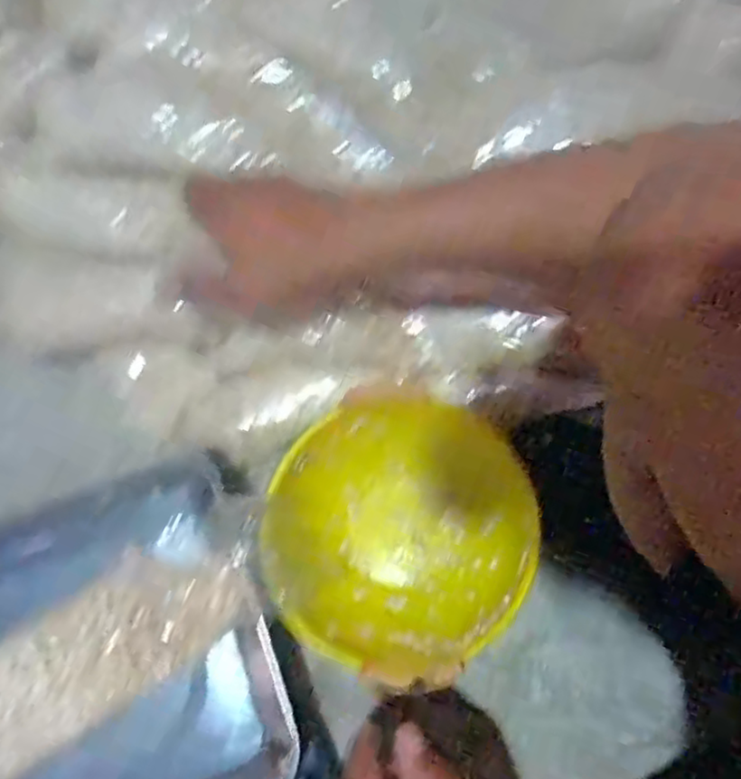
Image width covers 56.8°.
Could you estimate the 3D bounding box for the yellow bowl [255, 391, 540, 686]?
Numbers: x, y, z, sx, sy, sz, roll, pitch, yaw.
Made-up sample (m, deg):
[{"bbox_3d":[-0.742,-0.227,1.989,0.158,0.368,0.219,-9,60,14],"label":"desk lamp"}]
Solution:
[{"bbox_3d":[0.023,0.109,0.562,0.218,0.093,0.213,-1,74,2],"label":"yellow bowl"}]

